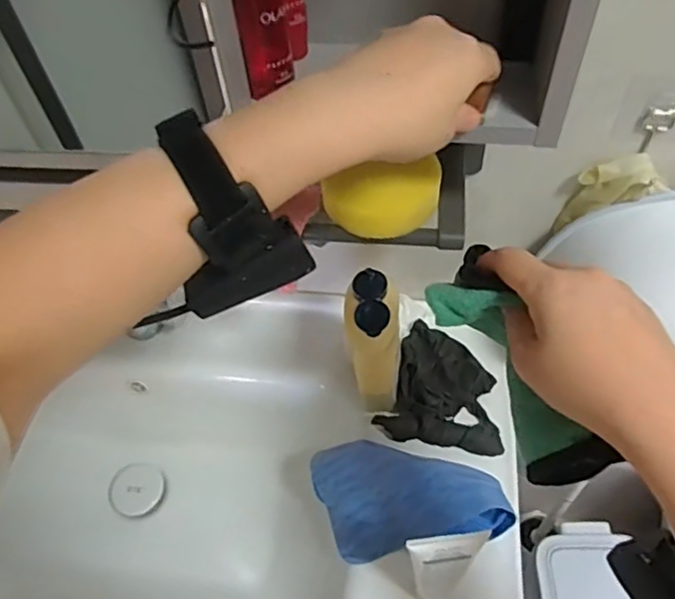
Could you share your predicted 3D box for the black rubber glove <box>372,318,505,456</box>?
[{"bbox_3d":[0.122,0.088,0.674,0.130,0.051,0.147,11,56,11],"label":"black rubber glove"}]

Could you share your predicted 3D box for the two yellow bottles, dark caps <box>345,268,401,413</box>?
[{"bbox_3d":[0.036,0.052,0.616,0.054,0.171,0.066,0,54,4],"label":"two yellow bottles, dark caps"}]

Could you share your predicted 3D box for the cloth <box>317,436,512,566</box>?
[{"bbox_3d":[0.063,0.206,0.606,0.205,0.047,0.107,-2,52,24],"label":"cloth"}]

